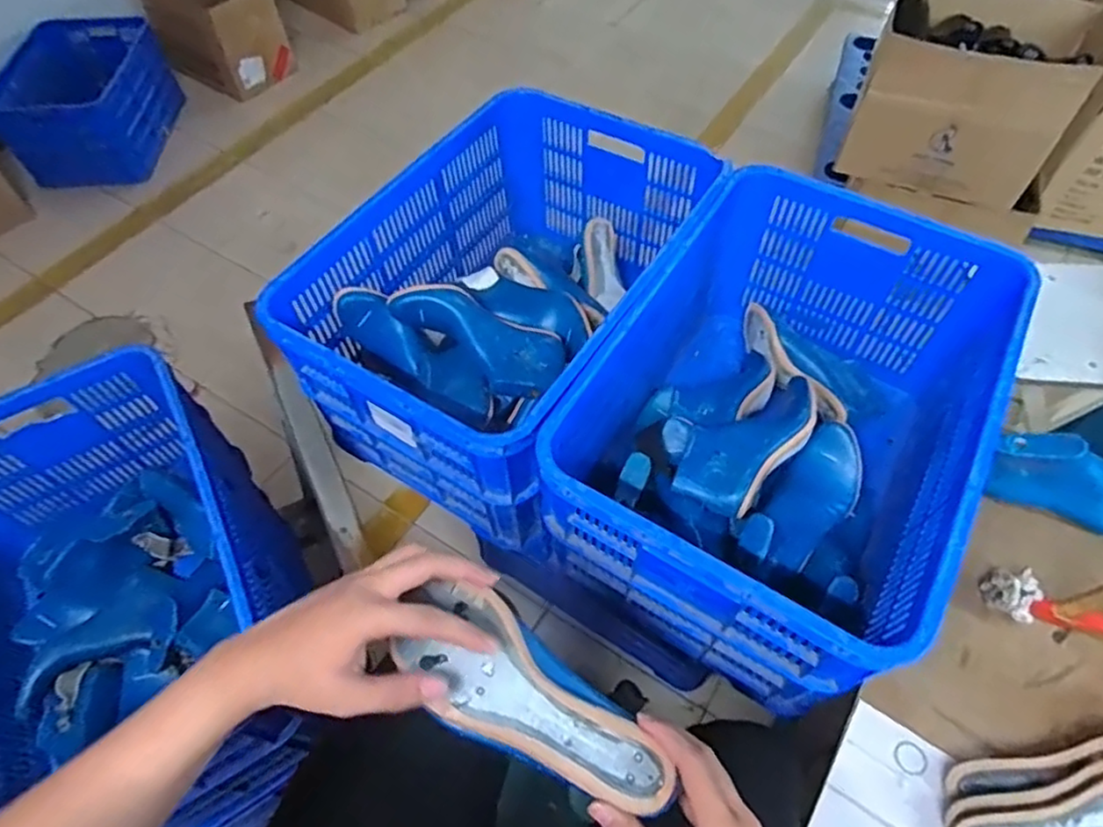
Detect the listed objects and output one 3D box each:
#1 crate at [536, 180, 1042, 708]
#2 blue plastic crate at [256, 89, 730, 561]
[{"bbox_3d":[0.306,0.007,0.888,0.415,0.311,0.608,29,62,19],"label":"crate"},{"bbox_3d":[-0.051,-0.178,1.001,0.418,0.287,0.599,28,61,18],"label":"blue plastic crate"}]

